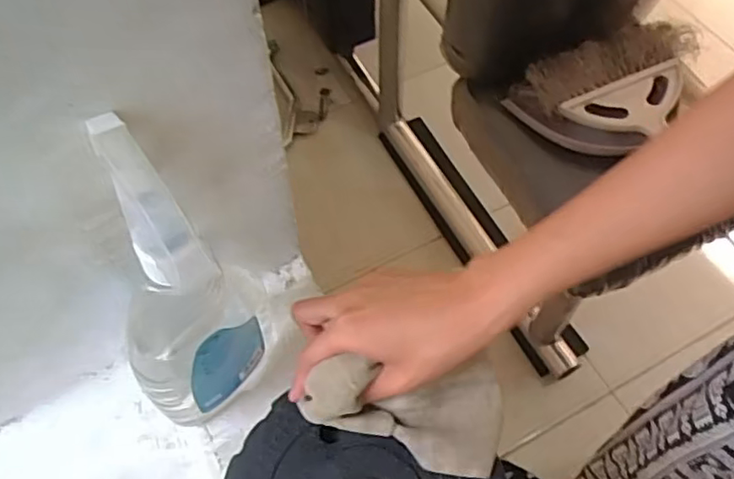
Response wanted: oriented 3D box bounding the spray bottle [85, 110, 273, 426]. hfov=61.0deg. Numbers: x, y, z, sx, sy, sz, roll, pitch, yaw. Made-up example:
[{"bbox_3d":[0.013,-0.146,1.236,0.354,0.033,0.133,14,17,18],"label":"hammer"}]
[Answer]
[{"bbox_3d":[-0.114,0.036,0.359,0.067,0.220,0.078,38,65,19],"label":"spray bottle"}]

